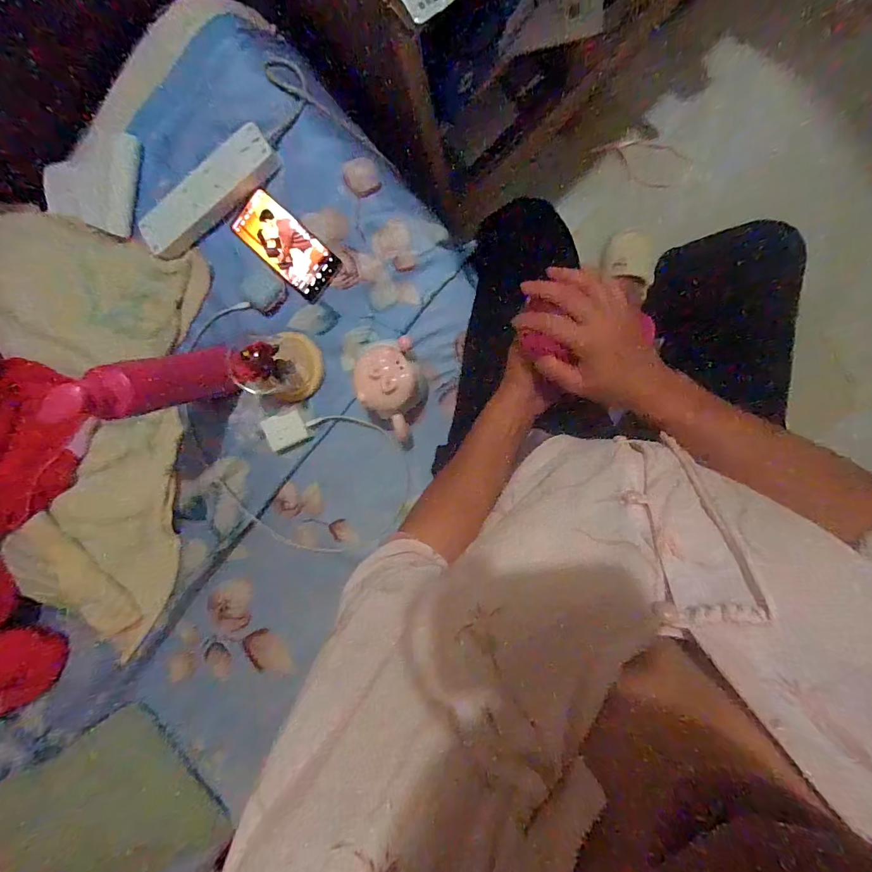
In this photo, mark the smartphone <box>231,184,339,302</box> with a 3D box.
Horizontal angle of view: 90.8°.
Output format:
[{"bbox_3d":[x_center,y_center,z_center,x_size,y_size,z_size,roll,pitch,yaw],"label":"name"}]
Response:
[{"bbox_3d":[-0.212,-0.269,0.610,0.156,0.008,0.074,43,98,-1],"label":"smartphone"}]

